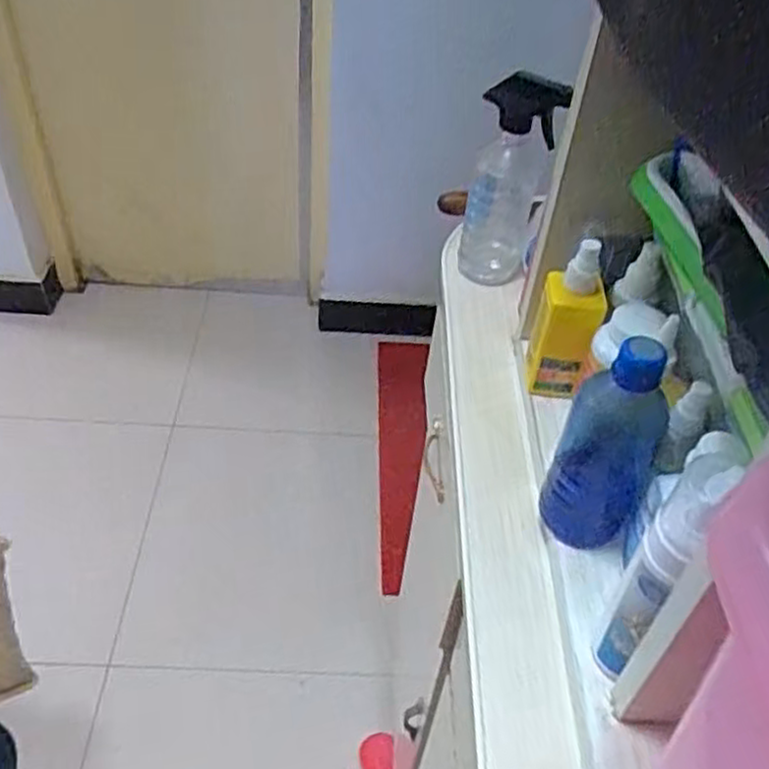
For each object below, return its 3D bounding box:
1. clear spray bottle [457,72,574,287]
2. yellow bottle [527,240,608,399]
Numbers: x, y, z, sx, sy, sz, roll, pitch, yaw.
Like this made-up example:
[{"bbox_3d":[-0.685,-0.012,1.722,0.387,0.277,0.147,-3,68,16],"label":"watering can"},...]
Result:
[{"bbox_3d":[0.128,-0.208,0.778,0.071,0.215,0.064,7,44,0],"label":"clear spray bottle"},{"bbox_3d":[0.161,-0.057,0.639,0.051,0.143,0.051,11,44,5],"label":"yellow bottle"}]

